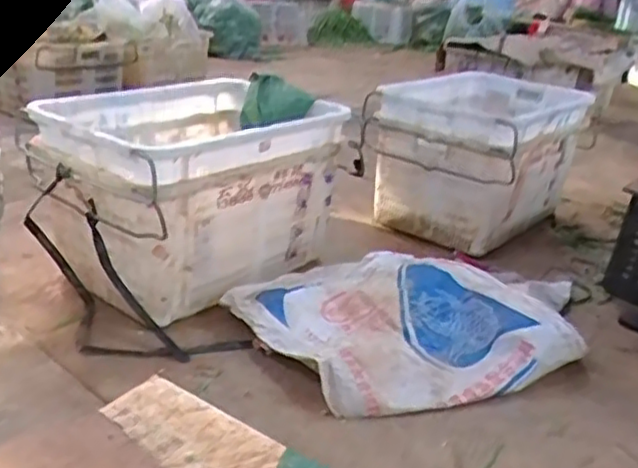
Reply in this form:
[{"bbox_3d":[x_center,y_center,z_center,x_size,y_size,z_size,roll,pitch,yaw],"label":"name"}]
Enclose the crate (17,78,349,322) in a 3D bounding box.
[{"bbox_3d":[-0.317,-0.119,1.666,0.508,0.389,0.605,21,28,31],"label":"crate"}]

